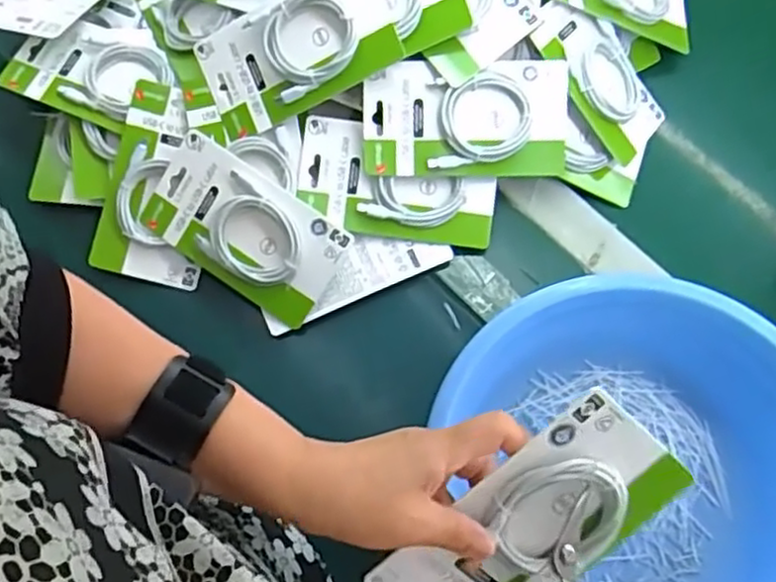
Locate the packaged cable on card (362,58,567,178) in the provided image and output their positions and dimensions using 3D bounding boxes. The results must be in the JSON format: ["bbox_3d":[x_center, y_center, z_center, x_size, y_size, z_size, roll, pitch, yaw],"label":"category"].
[{"bbox_3d":[0.071,-0.153,0.637,0.183,0.017,0.101,-3,97,-2],"label":"packaged cable on card"}]

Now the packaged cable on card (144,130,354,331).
[{"bbox_3d":[-0.131,-0.055,0.635,0.177,0.014,0.102,34,100,5],"label":"packaged cable on card"}]

